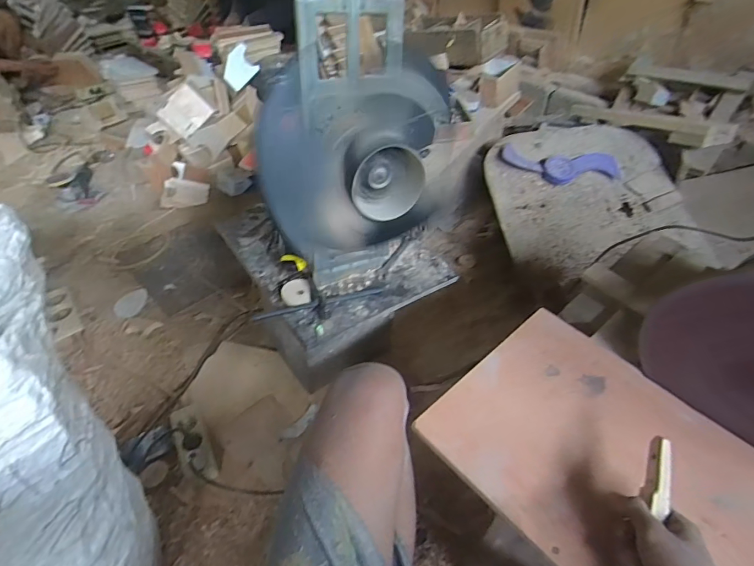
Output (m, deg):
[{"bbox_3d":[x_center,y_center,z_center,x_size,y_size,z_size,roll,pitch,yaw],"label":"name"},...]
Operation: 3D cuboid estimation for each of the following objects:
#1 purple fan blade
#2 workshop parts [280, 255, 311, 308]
[{"bbox_3d":[0.589,-0.366,1.403,0.365,0.045,0.145,5,62,3],"label":"purple fan blade"},{"bbox_3d":[-0.140,-0.005,0.739,0.047,0.030,0.107,-7,42,-7],"label":"workshop parts"}]

